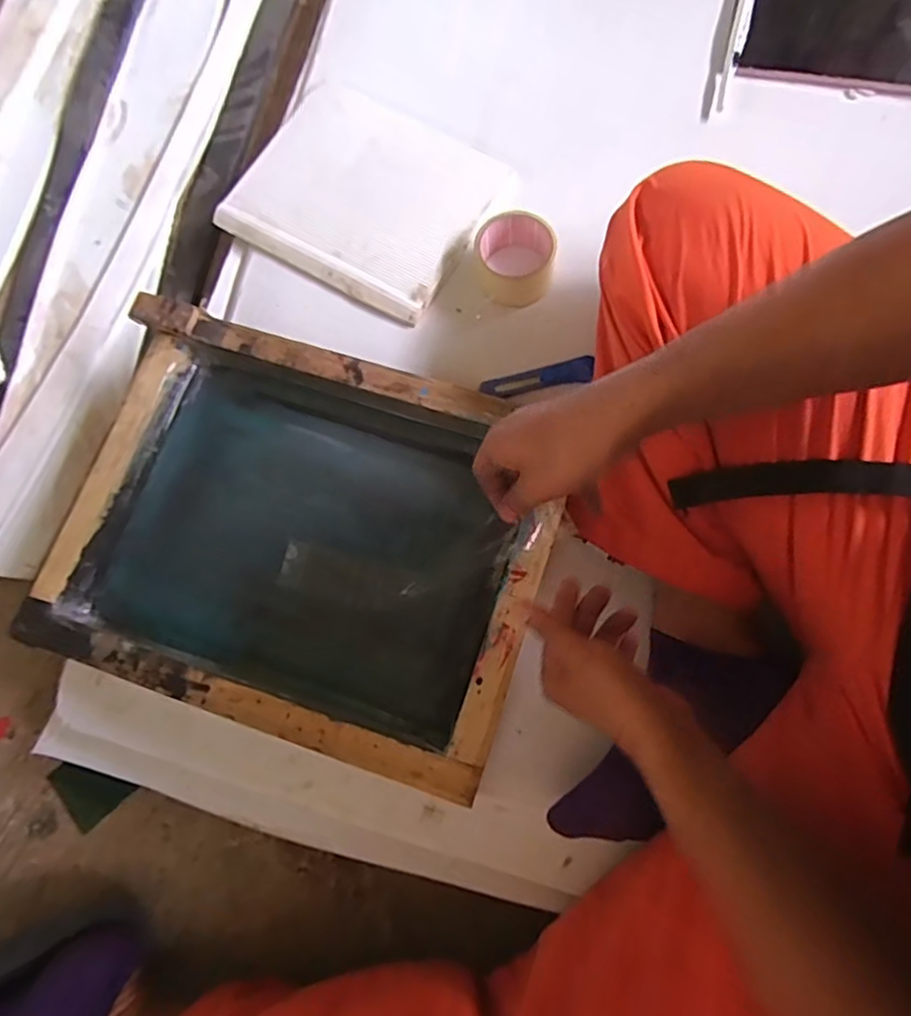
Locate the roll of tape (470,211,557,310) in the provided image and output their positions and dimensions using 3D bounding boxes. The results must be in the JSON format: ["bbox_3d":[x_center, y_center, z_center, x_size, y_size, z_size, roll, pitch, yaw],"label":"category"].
[{"bbox_3d":[0.064,-0.277,0.676,0.089,0.044,0.091,-1,75,4],"label":"roll of tape"}]

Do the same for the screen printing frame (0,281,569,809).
[{"bbox_3d":[-0.145,0.024,0.606,0.450,0.054,0.360,18,77,5],"label":"screen printing frame"}]

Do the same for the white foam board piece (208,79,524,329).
[{"bbox_3d":[-0.110,-0.373,0.722,0.286,0.031,0.234,32,80,11],"label":"white foam board piece"}]

